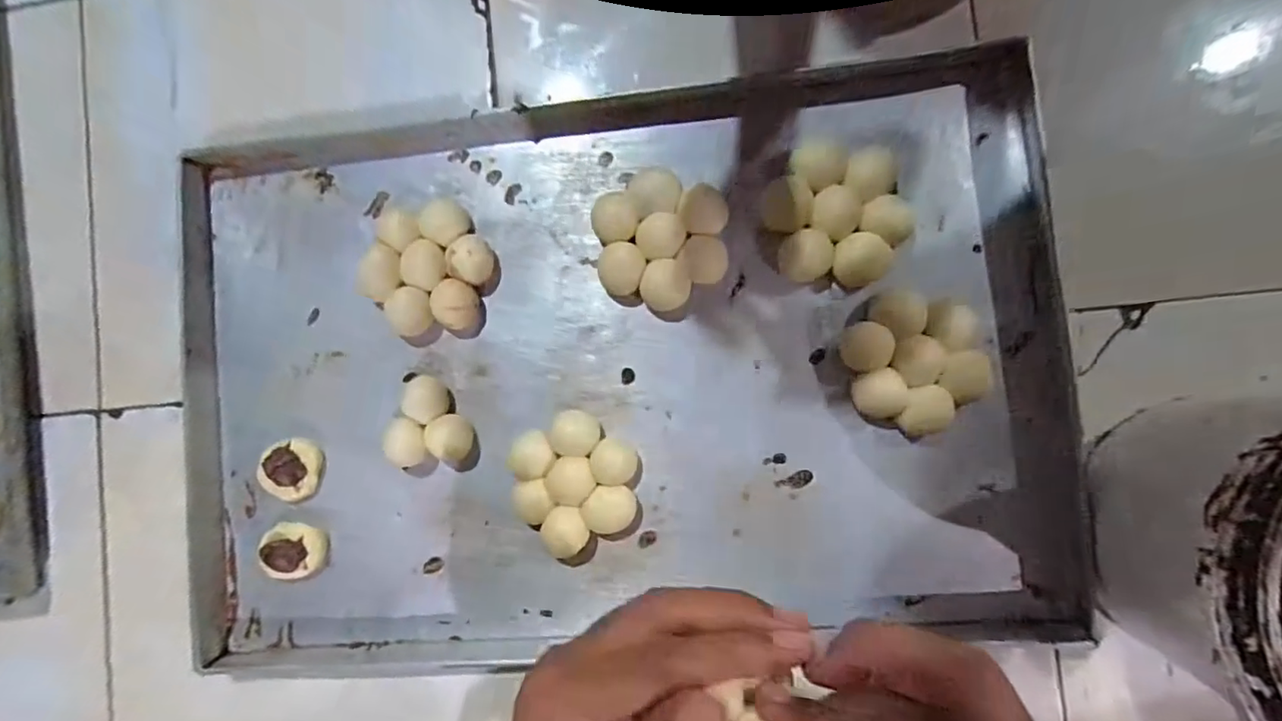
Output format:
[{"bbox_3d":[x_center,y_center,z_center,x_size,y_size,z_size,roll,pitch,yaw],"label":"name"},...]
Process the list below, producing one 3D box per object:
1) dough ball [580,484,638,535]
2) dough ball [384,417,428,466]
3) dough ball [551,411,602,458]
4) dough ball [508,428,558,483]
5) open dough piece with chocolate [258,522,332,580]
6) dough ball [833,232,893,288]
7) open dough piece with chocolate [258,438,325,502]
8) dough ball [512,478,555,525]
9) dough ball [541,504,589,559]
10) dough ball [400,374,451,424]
[{"bbox_3d":[-0.024,0.117,0.454,0.039,0.022,0.038,0,88,6],"label":"dough ball"},{"bbox_3d":[-0.194,0.068,0.475,0.031,0.023,0.040,6,88,7],"label":"dough ball"},{"bbox_3d":[-0.051,0.058,0.458,0.035,0.024,0.035,0,88,6],"label":"dough ball"},{"bbox_3d":[-0.086,0.077,0.463,0.035,0.027,0.039,31,91,7],"label":"dough ball"},{"bbox_3d":[-0.295,0.162,0.483,0.052,0.018,0.046,-2,87,6],"label":"open dough piece with chocolate"},{"bbox_3d":[0.169,-0.077,0.440,0.038,0.030,0.039,0,88,6],"label":"dough ball"},{"bbox_3d":[-0.297,0.093,0.484,0.047,0.022,0.050,0,88,6],"label":"open dough piece with chocolate"},{"bbox_3d":[-0.085,0.112,0.460,0.032,0.023,0.036,-25,85,5],"label":"dough ball"},{"bbox_3d":[-0.059,0.135,0.456,0.040,0.024,0.038,0,88,6],"label":"dough ball"},{"bbox_3d":[-0.180,0.032,0.478,0.036,0.020,0.036,0,88,6],"label":"dough ball"}]

